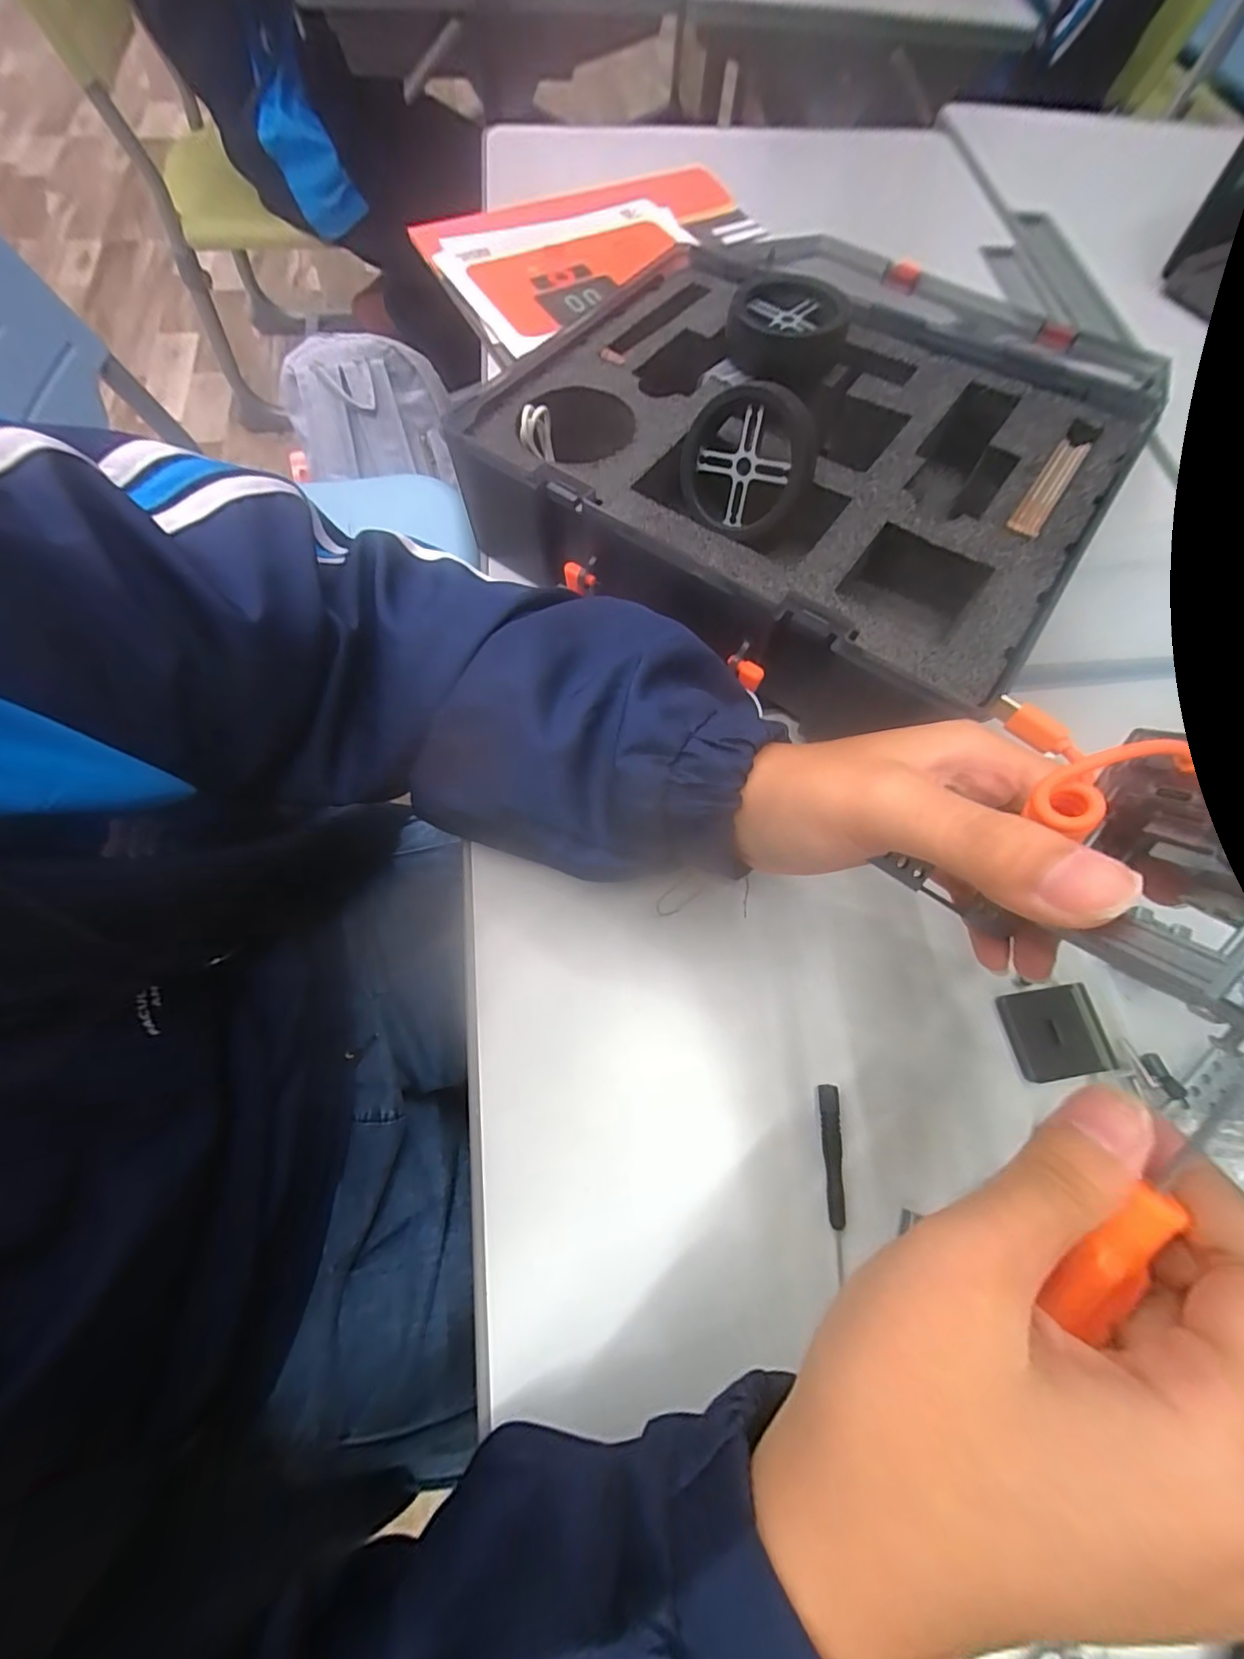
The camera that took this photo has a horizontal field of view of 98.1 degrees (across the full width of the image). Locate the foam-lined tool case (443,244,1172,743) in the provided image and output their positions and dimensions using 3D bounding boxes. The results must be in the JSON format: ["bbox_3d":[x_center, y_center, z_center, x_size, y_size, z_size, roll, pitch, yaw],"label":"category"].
[{"bbox_3d":[0.095,-0.214,0.304,0.303,0.074,0.295,33,71,9],"label":"foam-lined tool case"}]

